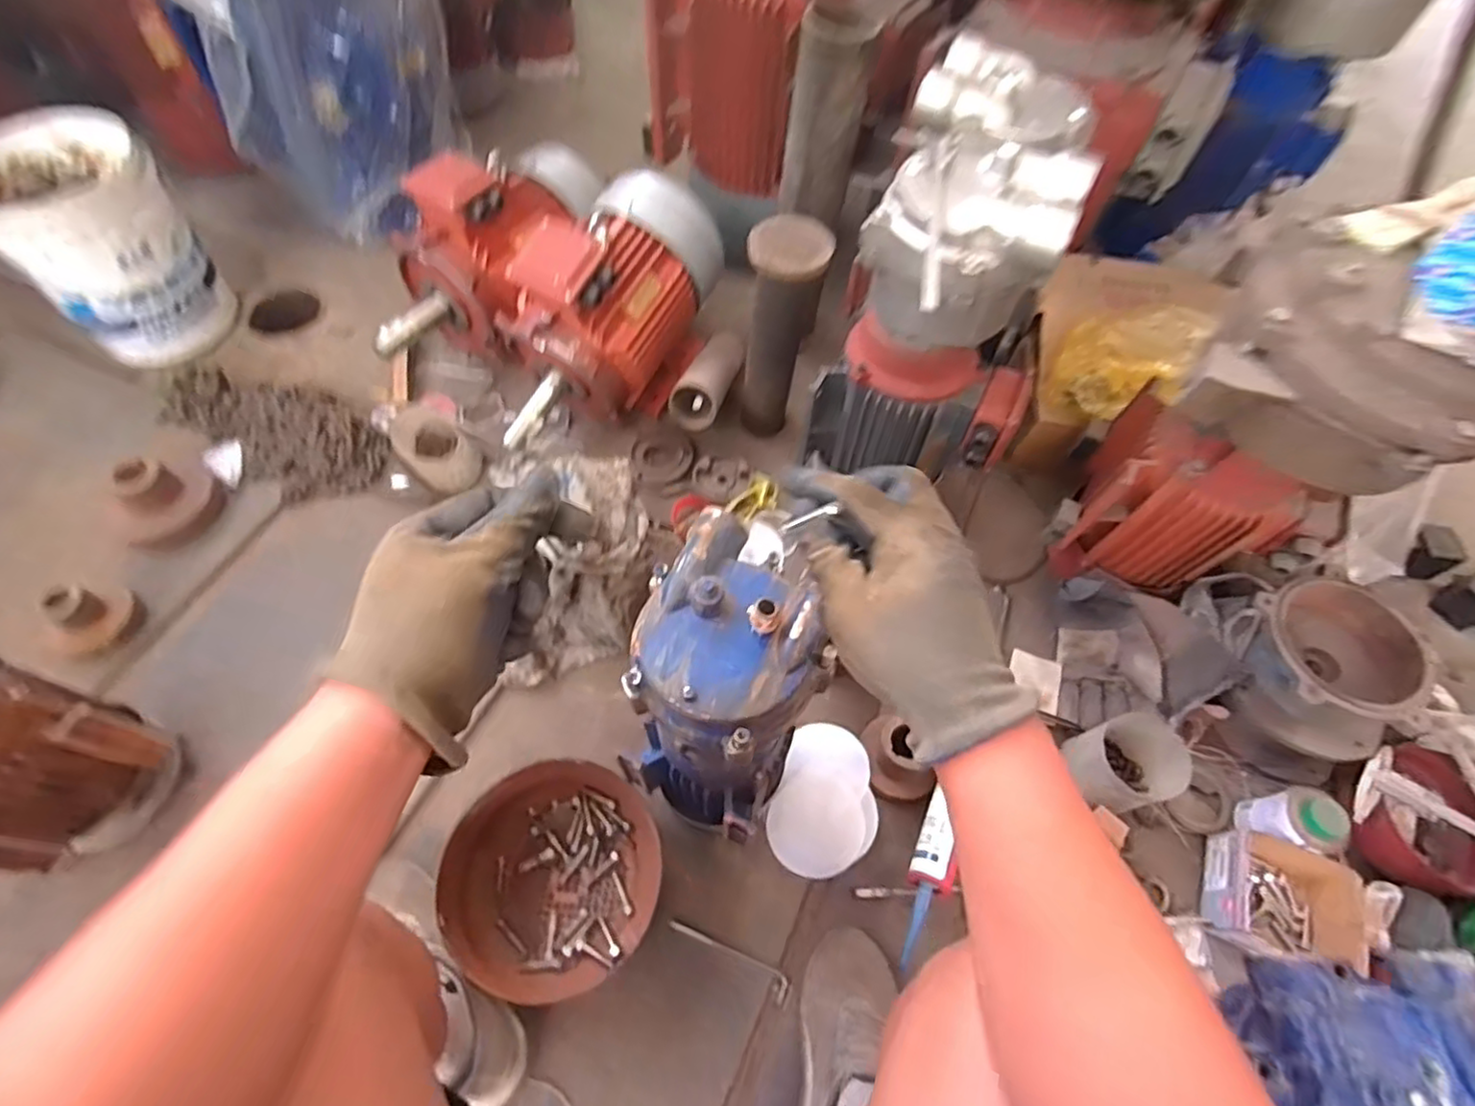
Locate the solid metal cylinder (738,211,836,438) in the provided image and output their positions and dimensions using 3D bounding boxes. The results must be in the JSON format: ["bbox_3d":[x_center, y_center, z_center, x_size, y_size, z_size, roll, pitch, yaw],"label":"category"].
[{"bbox_3d":[0.066,-0.348,1.124,0.112,0.383,0.109,13,60,4],"label":"solid metal cylinder"}]

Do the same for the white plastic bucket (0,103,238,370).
[{"bbox_3d":[-1.102,-0.540,1.171,0.250,0.302,0.265,2,60,-3],"label":"white plastic bucket"}]

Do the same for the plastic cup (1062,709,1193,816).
[{"bbox_3d":[0.524,0.293,0.925,0.135,0.116,0.113,-14,62,-12],"label":"plastic cup"}]

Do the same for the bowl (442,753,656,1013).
[{"bbox_3d":[-0.223,0.397,0.834,0.254,0.106,0.270,16,60,6],"label":"bowl"}]

